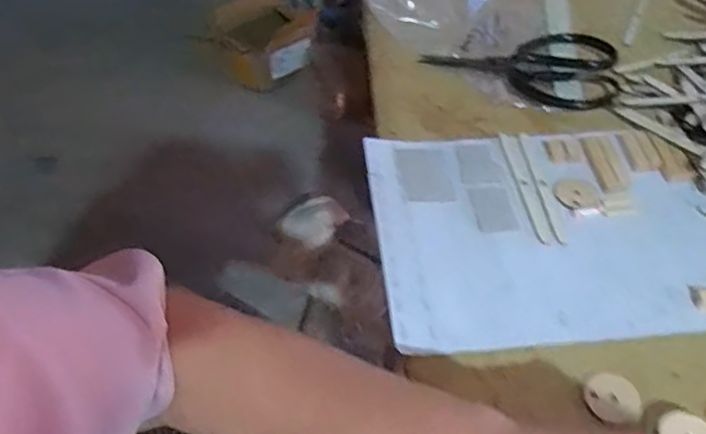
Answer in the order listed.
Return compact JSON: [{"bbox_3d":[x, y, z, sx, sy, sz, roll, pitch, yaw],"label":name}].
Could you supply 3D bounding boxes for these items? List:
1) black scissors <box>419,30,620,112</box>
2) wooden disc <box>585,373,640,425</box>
[{"bbox_3d":[0.164,-0.154,0.603,0.182,0.016,0.102,15,50,13],"label":"black scissors"},{"bbox_3d":[0.161,0.112,0.385,0.031,0.004,0.032,0,48,0],"label":"wooden disc"}]

